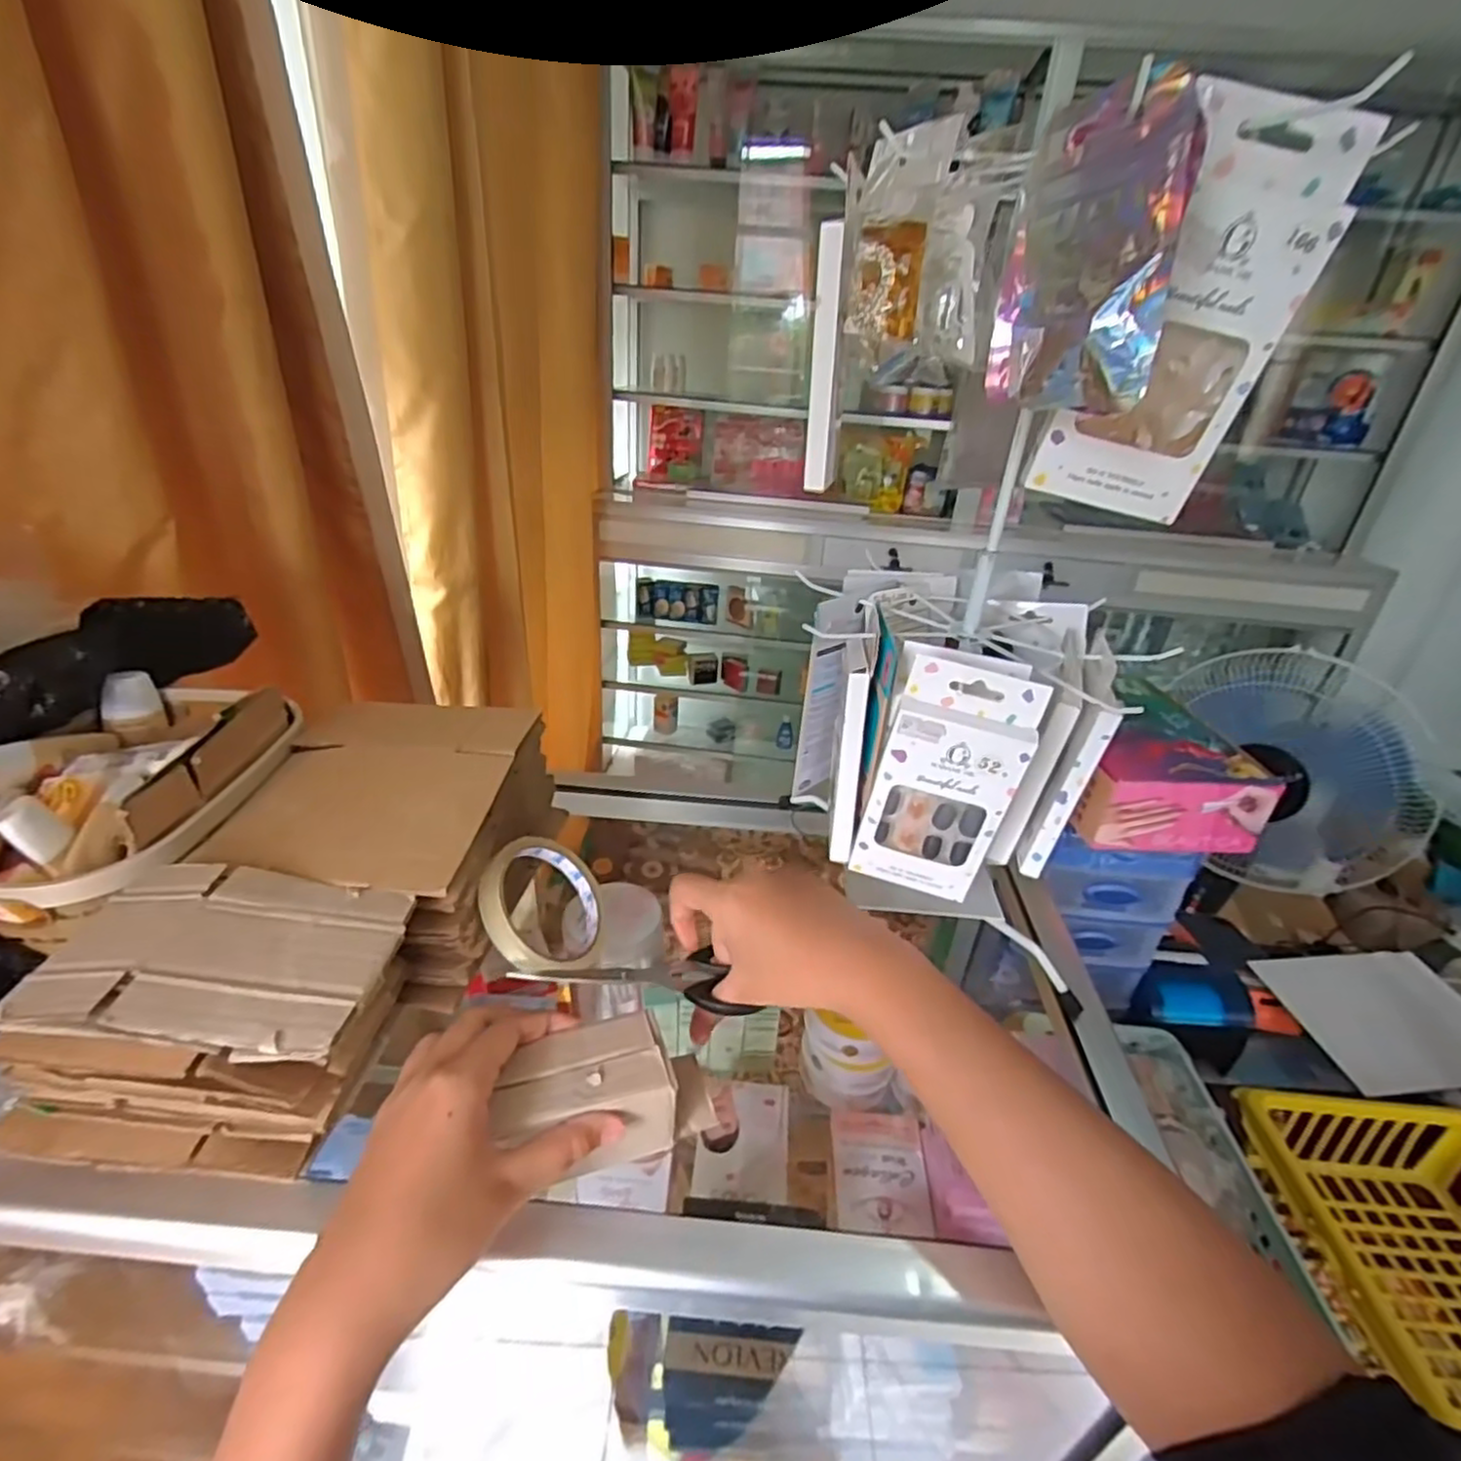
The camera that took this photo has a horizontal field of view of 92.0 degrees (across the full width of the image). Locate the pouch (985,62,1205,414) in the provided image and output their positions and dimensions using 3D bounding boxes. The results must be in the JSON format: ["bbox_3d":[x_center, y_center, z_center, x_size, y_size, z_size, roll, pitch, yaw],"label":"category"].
[{"bbox_3d":[0.127,-0.168,0.251,0.019,0.092,0.067,-5,30,-17],"label":"pouch"}]

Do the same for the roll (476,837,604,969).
[{"bbox_3d":[-0.121,0.114,0.464,0.093,0.014,0.088,17,45,-54],"label":"roll"}]

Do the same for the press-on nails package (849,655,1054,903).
[{"bbox_3d":[0.114,0.032,0.381,0.070,0.139,0.017,16,32,11],"label":"press-on nails package"}]

